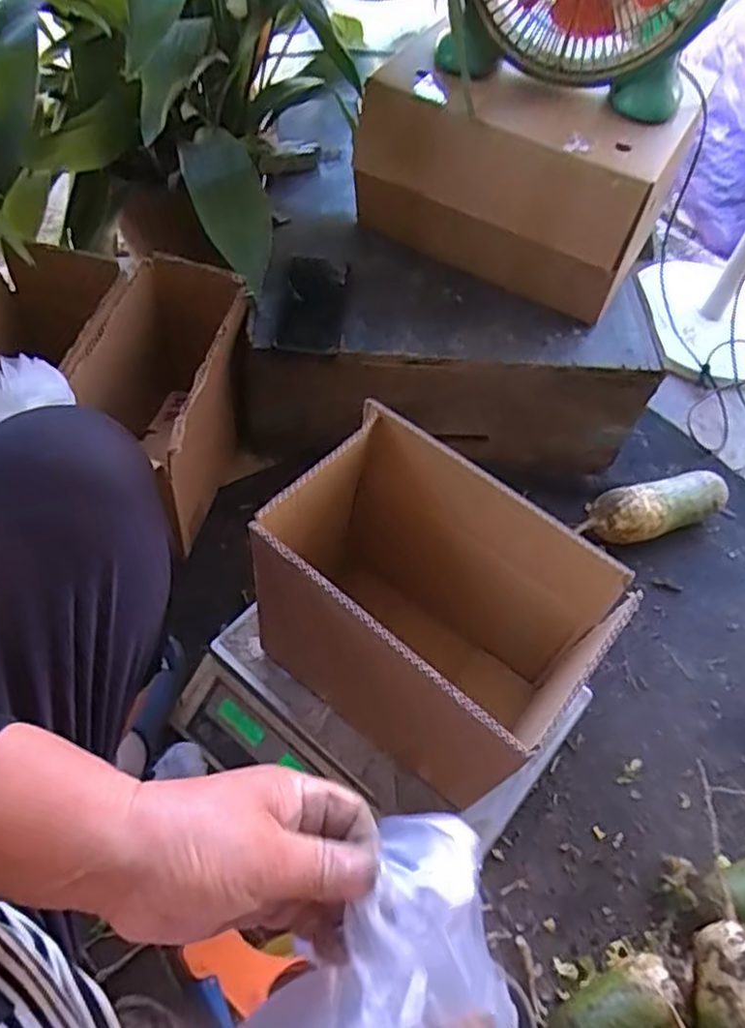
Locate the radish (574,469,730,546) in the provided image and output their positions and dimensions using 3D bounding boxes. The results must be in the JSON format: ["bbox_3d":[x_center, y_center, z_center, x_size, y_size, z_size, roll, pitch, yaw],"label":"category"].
[{"bbox_3d":[0.395,-0.007,0.983,0.220,0.076,0.081,-16,60,-16],"label":"radish"}]

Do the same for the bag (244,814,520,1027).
[{"bbox_3d":[-0.004,0.241,0.323,0.092,0.088,0.195,32,59,19],"label":"bag"}]

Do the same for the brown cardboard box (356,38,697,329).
[{"bbox_3d":[0.173,-0.439,0.945,0.376,0.226,0.164,27,58,11],"label":"brown cardboard box"}]

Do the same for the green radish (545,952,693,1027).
[{"bbox_3d":[0.227,0.477,0.656,0.132,0.075,0.075,-18,59,-16],"label":"green radish"}]

